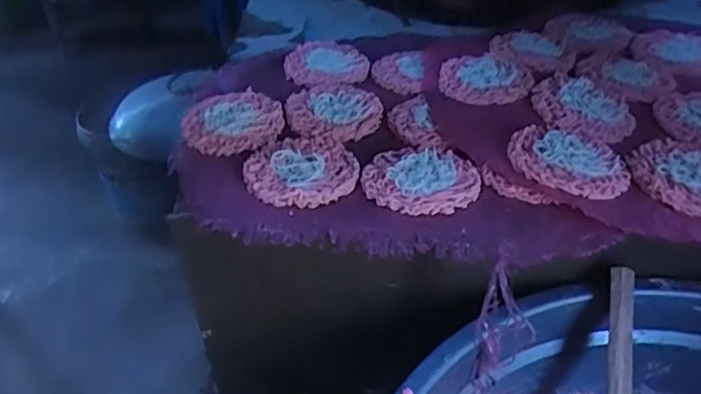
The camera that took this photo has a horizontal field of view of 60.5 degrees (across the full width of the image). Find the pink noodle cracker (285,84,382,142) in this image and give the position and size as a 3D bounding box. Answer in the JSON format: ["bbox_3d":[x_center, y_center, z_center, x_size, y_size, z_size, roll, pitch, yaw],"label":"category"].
[{"bbox_3d":[-0.013,-0.073,0.489,0.075,0.011,0.078,-3,37,0],"label":"pink noodle cracker"}]

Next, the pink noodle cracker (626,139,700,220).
[{"bbox_3d":[0.232,-0.014,0.408,0.080,0.006,0.071,16,41,22],"label":"pink noodle cracker"}]

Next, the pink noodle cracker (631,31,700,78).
[{"bbox_3d":[0.311,-0.138,0.568,0.083,0.008,0.083,-19,40,-20],"label":"pink noodle cracker"}]

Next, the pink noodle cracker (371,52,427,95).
[{"bbox_3d":[0.044,-0.114,0.538,0.047,0.012,0.067,1,38,4],"label":"pink noodle cracker"}]

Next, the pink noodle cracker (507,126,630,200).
[{"bbox_3d":[0.149,-0.025,0.411,0.078,0.013,0.068,9,39,15],"label":"pink noodle cracker"}]

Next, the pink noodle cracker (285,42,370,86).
[{"bbox_3d":[-0.019,-0.124,0.554,0.074,0.009,0.080,-1,37,1],"label":"pink noodle cracker"}]

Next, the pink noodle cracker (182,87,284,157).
[{"bbox_3d":[-0.092,-0.062,0.468,0.075,0.009,0.065,-3,44,-4],"label":"pink noodle cracker"}]

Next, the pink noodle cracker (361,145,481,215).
[{"bbox_3d":[0.049,-0.015,0.410,0.073,0.007,0.072,-1,37,1],"label":"pink noodle cracker"}]

